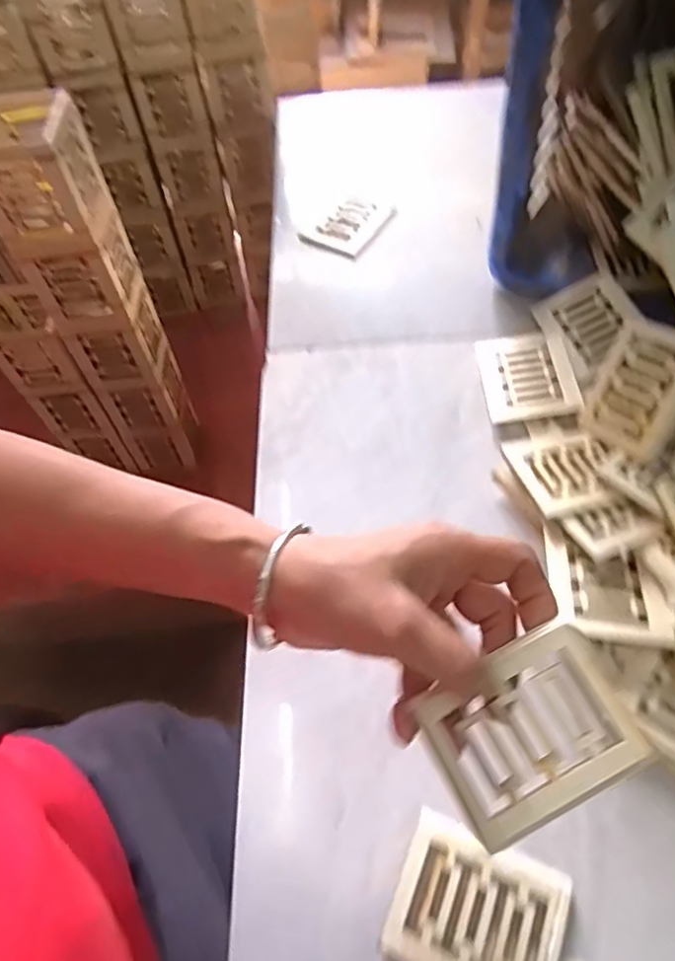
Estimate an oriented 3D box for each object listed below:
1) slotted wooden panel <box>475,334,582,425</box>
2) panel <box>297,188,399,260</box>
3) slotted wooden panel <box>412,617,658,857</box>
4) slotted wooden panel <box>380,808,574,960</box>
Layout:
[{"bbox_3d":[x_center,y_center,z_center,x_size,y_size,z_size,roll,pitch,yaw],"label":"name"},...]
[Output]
[{"bbox_3d":[0.149,-0.082,0.473,0.068,0.006,0.082,-8,58,7],"label":"slotted wooden panel"},{"bbox_3d":[0.013,-0.253,0.592,0.065,0.010,0.088,27,64,19],"label":"panel"},{"bbox_3d":[0.081,0.107,0.255,0.079,0.004,0.065,-30,71,0],"label":"slotted wooden panel"},{"bbox_3d":[0.070,0.218,0.302,0.080,0.007,0.068,20,62,15],"label":"slotted wooden panel"}]

